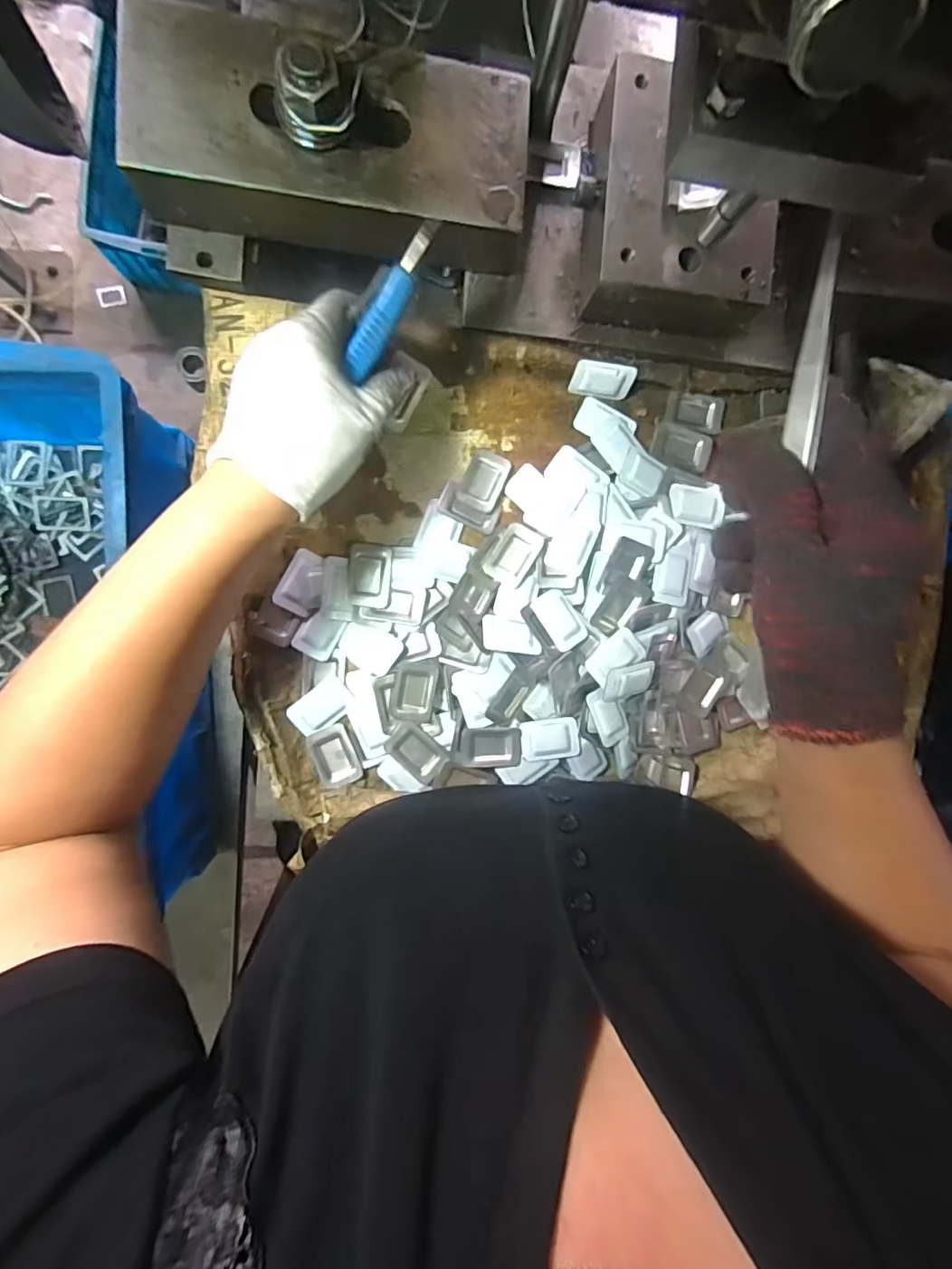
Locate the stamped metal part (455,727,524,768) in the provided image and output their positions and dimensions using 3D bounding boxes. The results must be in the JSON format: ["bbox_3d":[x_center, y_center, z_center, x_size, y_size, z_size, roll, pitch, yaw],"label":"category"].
[{"bbox_3d":[0.010,0.076,0.350,0.042,0.006,0.025,3,94,-8],"label":"stamped metal part"}]

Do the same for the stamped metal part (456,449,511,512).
[{"bbox_3d":[0.006,-0.102,0.348,0.026,0.009,0.041,24,91,-9],"label":"stamped metal part"}]

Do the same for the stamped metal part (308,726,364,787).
[{"bbox_3d":[-0.093,0.081,0.344,0.026,0.010,0.038,-21,96,-6],"label":"stamped metal part"}]

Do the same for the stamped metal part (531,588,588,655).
[{"bbox_3d":[0.057,-0.009,0.353,0.026,0.011,0.040,-32,97,-4],"label":"stamped metal part"}]

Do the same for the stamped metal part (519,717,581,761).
[{"bbox_3d":[0.051,0.072,0.356,0.040,0.006,0.028,-3,94,-7],"label":"stamped metal part"}]

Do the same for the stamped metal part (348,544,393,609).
[{"bbox_3d":[-0.068,-0.038,0.338,0.027,0.008,0.040,2,94,-8],"label":"stamped metal part"}]

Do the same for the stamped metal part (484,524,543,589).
[{"bbox_3d":[0.025,-0.053,0.349,0.027,0.004,0.040,31,89,-9],"label":"stamped metal part"}]

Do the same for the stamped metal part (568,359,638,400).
[{"bbox_3d":[0.083,-0.167,0.345,0.040,0.025,0.005,5,59,-8],"label":"stamped metal part"}]

